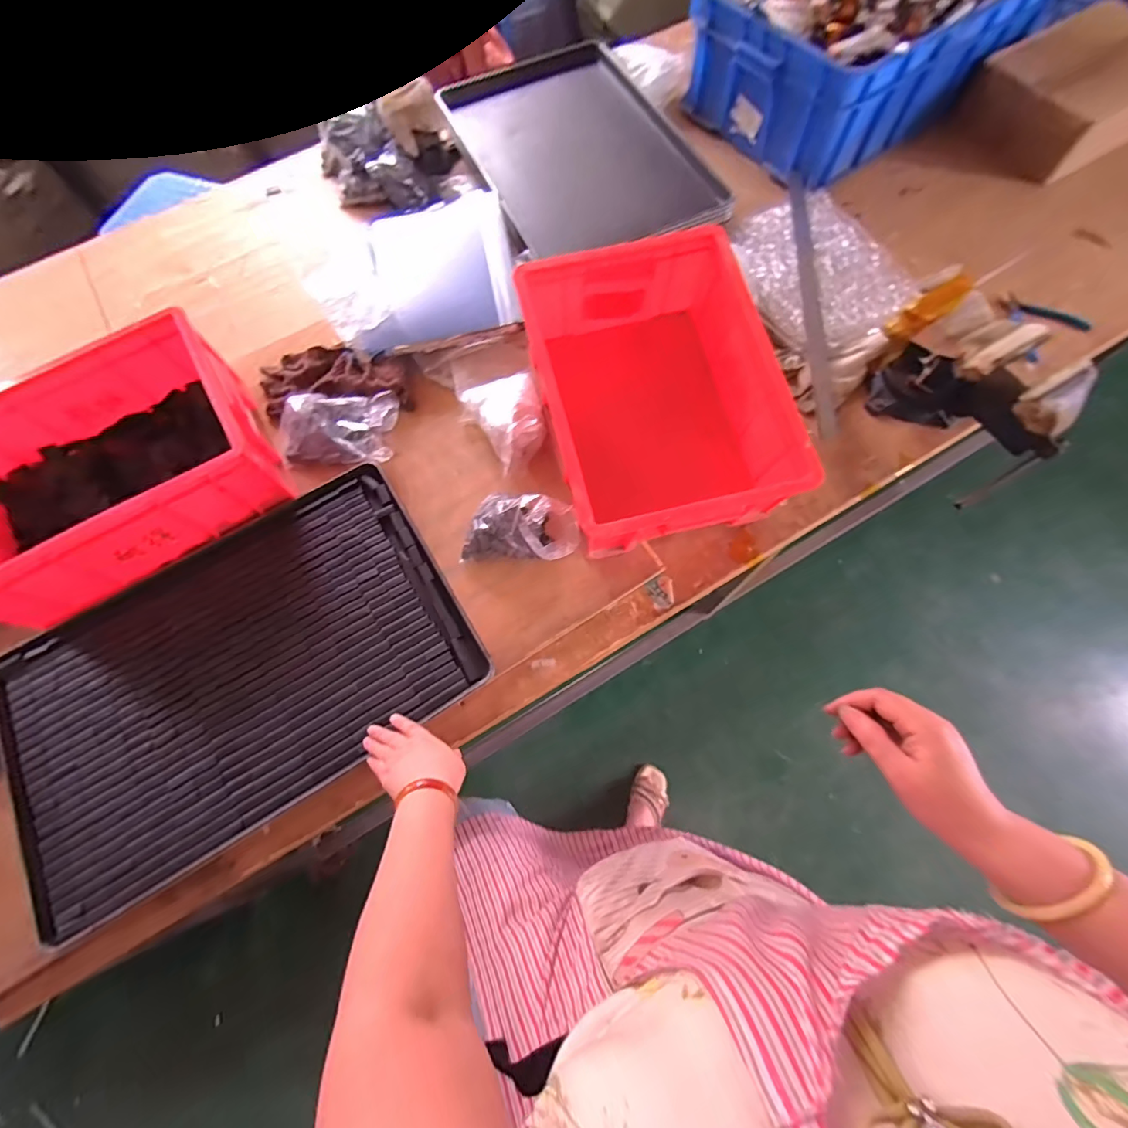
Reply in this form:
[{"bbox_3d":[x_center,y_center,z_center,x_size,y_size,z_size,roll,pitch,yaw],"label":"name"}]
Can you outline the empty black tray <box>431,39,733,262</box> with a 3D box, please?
[{"bbox_3d":[0.024,-0.830,0.963,0.378,0.054,0.595,-27,75,2],"label":"empty black tray"}]

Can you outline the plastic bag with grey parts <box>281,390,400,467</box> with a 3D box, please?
[{"bbox_3d":[-0.360,-0.217,0.758,0.179,0.034,0.112,-1,70,2],"label":"plastic bag with grey parts"}]

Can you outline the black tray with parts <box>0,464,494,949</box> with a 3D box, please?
[{"bbox_3d":[-0.433,0.137,0.653,0.579,0.029,0.385,-31,71,-12],"label":"black tray with parts"}]

